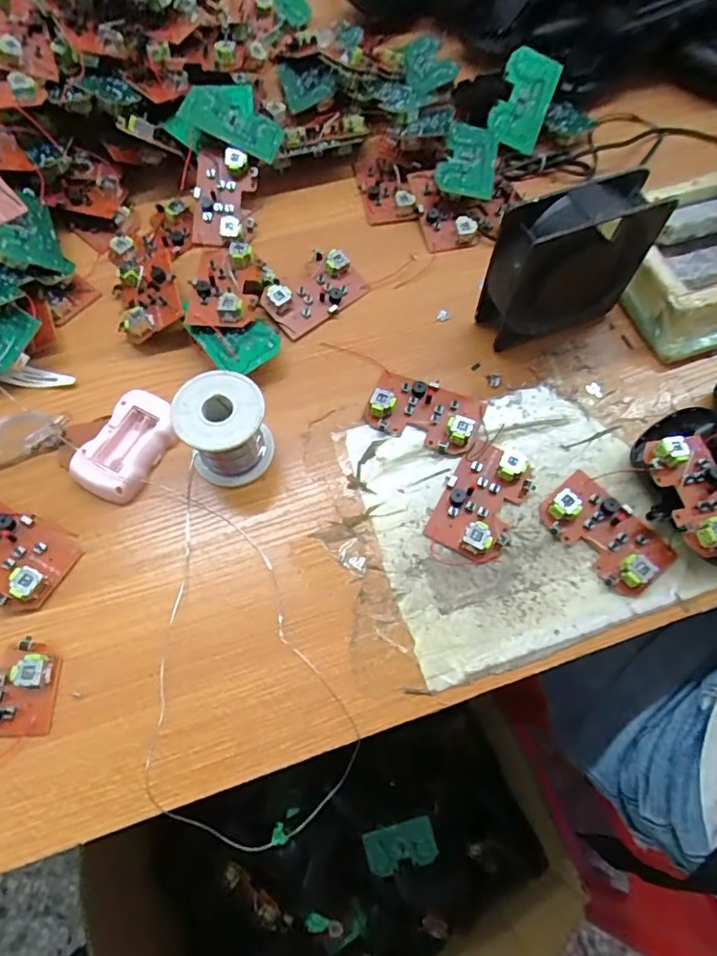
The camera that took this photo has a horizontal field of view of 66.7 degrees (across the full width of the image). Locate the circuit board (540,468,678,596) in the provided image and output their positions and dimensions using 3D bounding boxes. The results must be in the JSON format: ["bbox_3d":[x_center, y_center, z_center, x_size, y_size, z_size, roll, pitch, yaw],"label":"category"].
[{"bbox_3d":[0.181,0.038,0.399,0.058,0.016,0.091,-37,72,-15],"label":"circuit board"}]

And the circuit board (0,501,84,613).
[{"bbox_3d":[-0.249,0.051,0.384,0.088,0.020,0.060,23,68,9],"label":"circuit board"}]

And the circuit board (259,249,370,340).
[{"bbox_3d":[-0.038,-0.167,0.489,0.091,0.012,0.053,-42,94,-17],"label":"circuit board"}]

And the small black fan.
[{"bbox_3d":[0.167,-0.170,0.438,0.122,0.125,0.042,-18,68,-8],"label":"small black fan"}]

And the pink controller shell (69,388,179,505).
[{"bbox_3d":[-0.175,-0.025,0.421,0.051,0.022,0.087,21,68,8],"label":"pink controller shell"}]

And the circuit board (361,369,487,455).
[{"bbox_3d":[0.054,-0.056,0.443,0.089,0.020,0.058,21,68,8],"label":"circuit board"}]

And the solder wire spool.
[{"bbox_3d":[-0.098,-0.034,0.402,0.061,0.066,0.061,0,67,-1],"label":"solder wire spool"}]

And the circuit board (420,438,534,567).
[{"bbox_3d":[0.095,0.014,0.410,0.057,0.016,0.092,26,69,10],"label":"circuit board"}]

